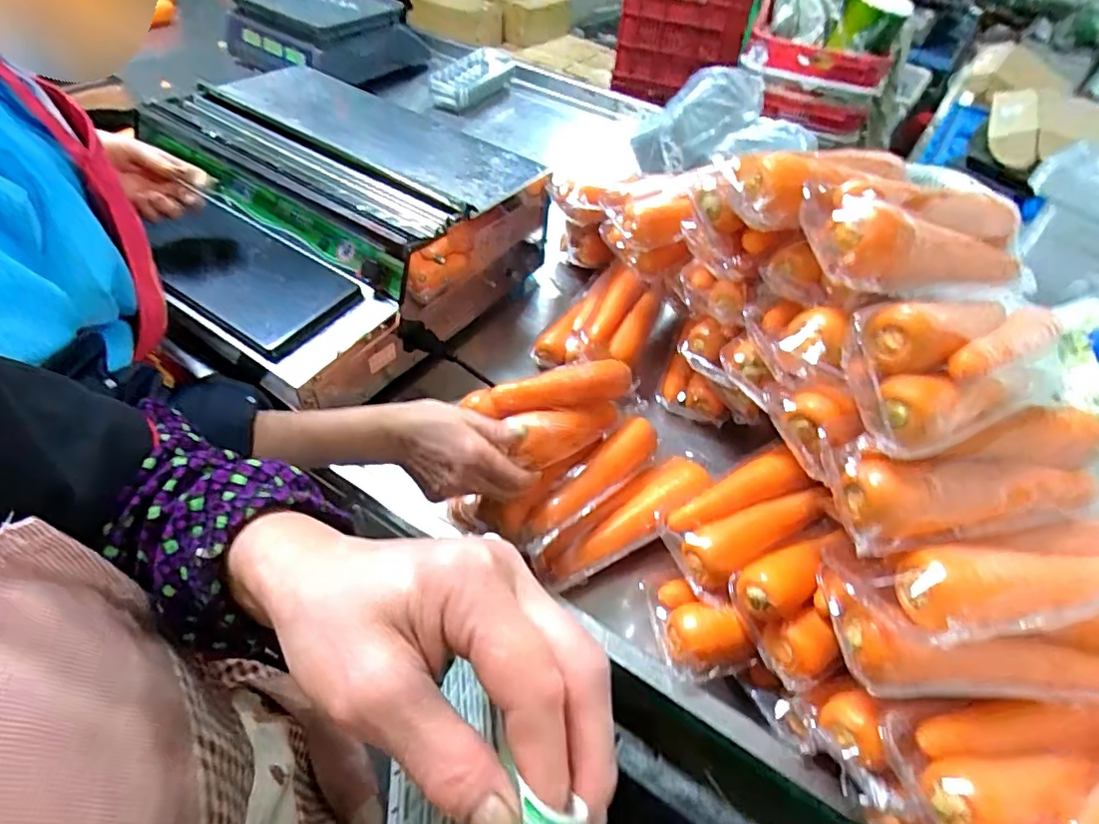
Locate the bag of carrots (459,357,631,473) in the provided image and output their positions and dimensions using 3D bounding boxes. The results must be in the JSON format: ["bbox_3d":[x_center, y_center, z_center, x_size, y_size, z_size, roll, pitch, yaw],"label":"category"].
[{"bbox_3d":[0.018,-0.005,0.545,0.078,0.055,0.192,41,38,26],"label":"bag of carrots"}]

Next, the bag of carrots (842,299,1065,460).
[{"bbox_3d":[0.282,-0.038,0.386,0.179,0.062,0.089,-14,53,-18],"label":"bag of carrots"}]

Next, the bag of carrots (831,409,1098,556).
[{"bbox_3d":[0.302,0.041,0.391,0.222,0.047,0.081,-5,50,-11],"label":"bag of carrots"}]

